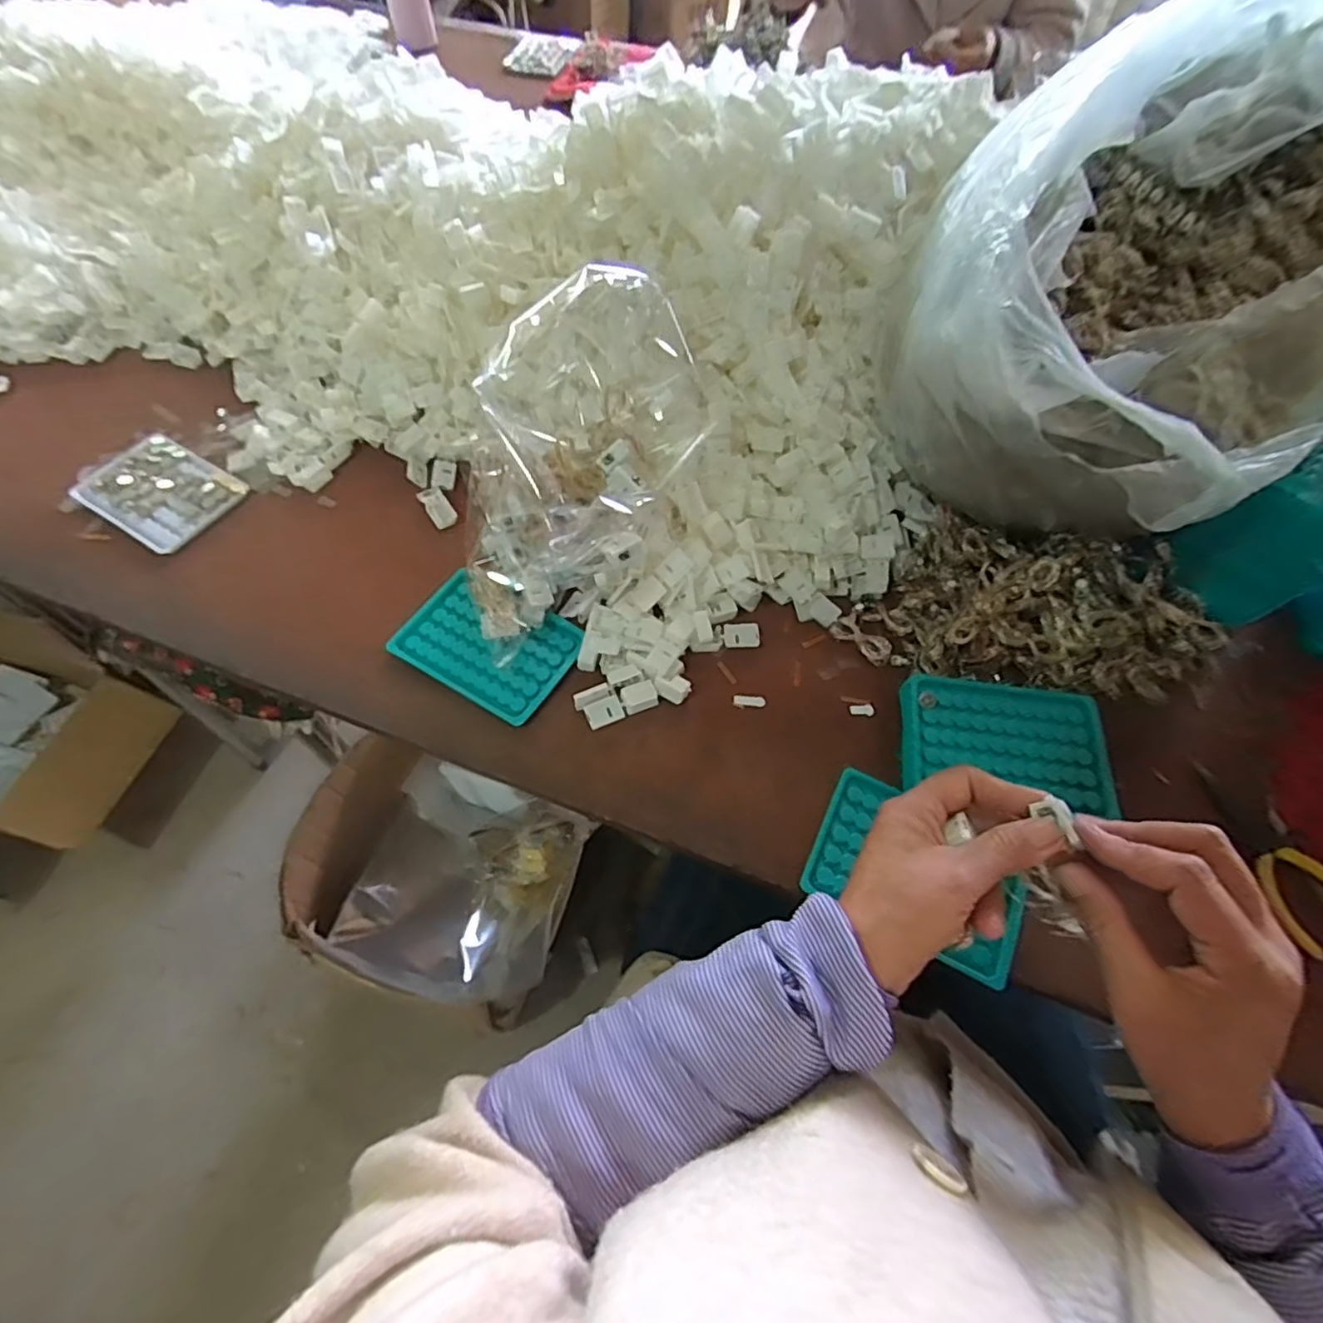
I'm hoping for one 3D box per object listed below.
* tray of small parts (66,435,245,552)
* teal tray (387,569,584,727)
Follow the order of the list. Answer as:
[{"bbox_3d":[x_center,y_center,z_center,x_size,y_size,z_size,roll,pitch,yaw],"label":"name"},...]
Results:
[{"bbox_3d":[-0.450,-0.151,0.589,0.123,0.013,0.093,28,64,14],"label":"tray of small parts"},{"bbox_3d":[-0.137,-0.015,0.515,0.131,0.006,0.094,27,63,14],"label":"teal tray"}]

